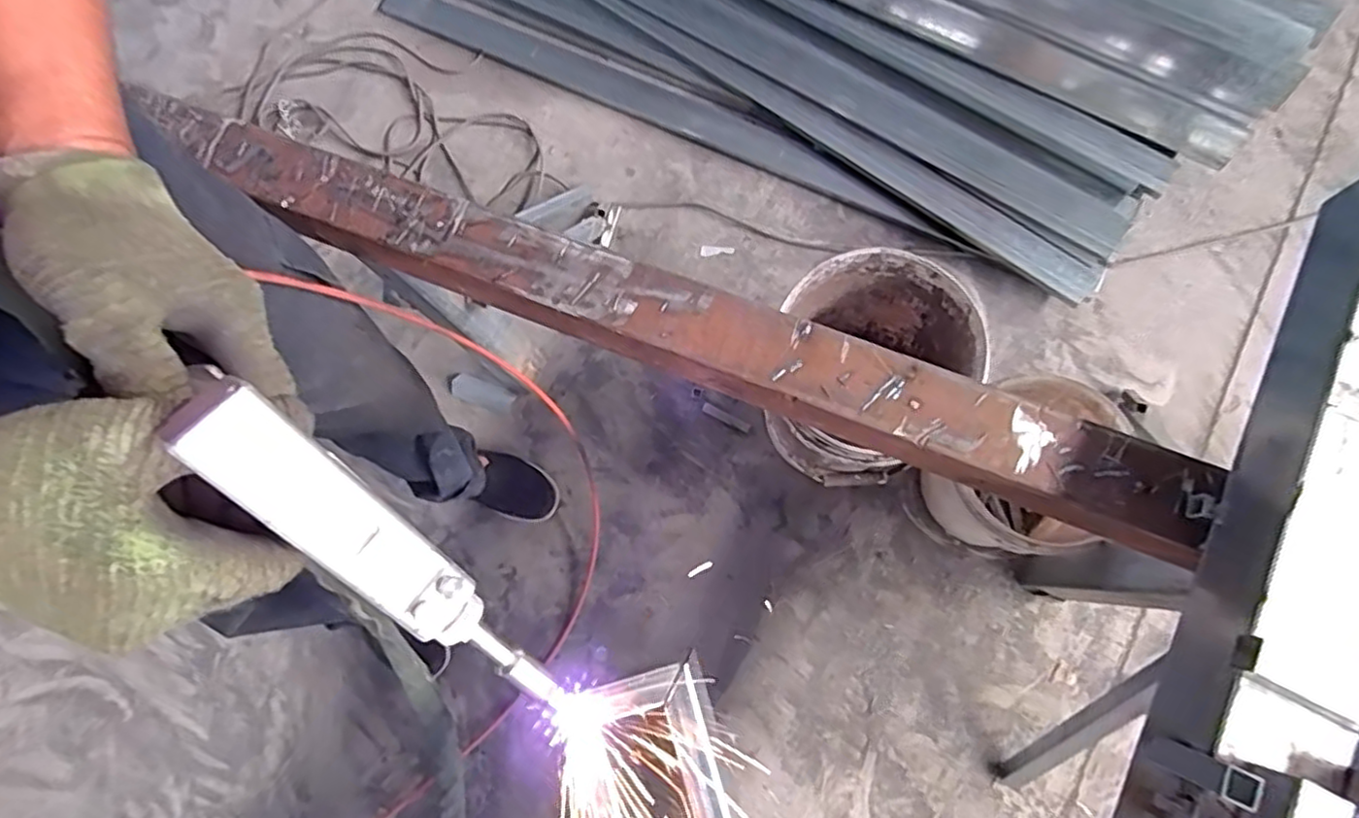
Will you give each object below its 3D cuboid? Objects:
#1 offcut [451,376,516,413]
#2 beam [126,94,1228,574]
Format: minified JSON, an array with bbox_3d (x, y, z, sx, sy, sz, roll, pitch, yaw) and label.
[{"bbox_3d":[-0.398,-0.030,1.334,0.132,0.017,0.048,16,78,7],"label":"offcut"},{"bbox_3d":[-0.039,-0.096,0.673,1.085,0.086,0.100,22,78,9],"label":"beam"}]

